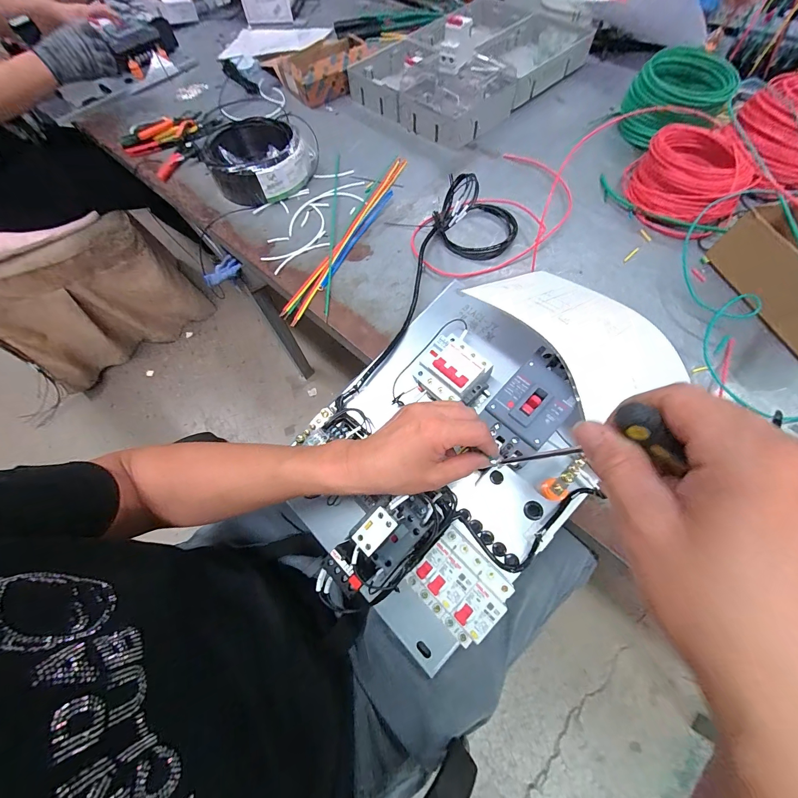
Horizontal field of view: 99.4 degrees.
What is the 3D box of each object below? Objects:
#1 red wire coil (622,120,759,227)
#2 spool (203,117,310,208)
[{"bbox_3d":[0.516,-0.399,0.610,0.189,0.086,0.188,38,72,18],"label":"red wire coil"},{"bbox_3d":[-0.291,-0.495,0.694,0.180,0.071,0.198,-1,65,2],"label":"spool"}]

